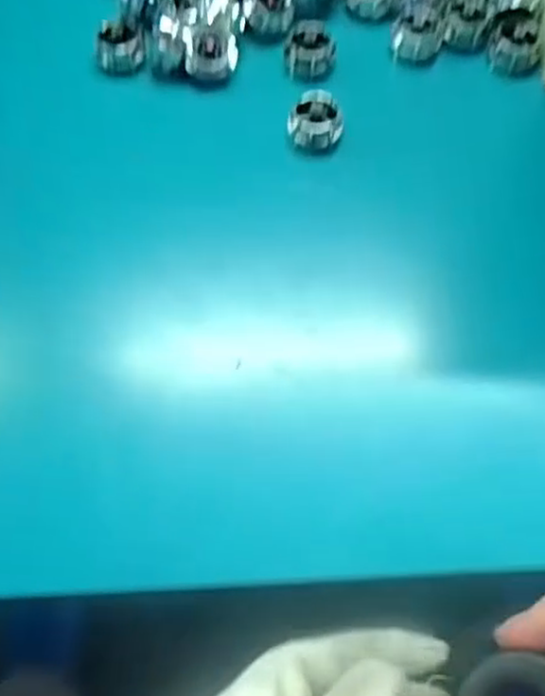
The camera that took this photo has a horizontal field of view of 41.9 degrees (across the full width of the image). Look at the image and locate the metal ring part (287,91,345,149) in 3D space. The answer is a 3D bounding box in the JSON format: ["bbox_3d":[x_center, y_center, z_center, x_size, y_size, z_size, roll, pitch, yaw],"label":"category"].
[{"bbox_3d":[0.021,-0.105,0.330,0.022,0.016,0.021,0,64,0],"label":"metal ring part"}]

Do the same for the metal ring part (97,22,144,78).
[{"bbox_3d":[-0.076,-0.150,0.355,0.022,0.017,0.019,-13,65,-6],"label":"metal ring part"}]

